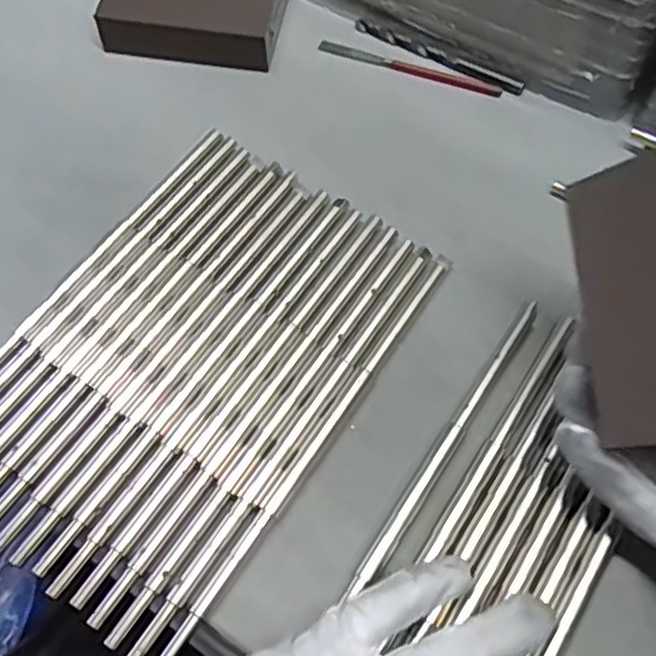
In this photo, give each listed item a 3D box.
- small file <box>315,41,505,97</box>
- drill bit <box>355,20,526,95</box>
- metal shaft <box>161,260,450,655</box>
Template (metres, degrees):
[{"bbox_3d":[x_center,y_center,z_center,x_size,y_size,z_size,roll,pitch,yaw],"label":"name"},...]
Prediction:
[{"bbox_3d":[0.046,-0.148,0.398,0.105,0.004,0.010,16,66,9],"label":"small file"},{"bbox_3d":[0.063,-0.156,0.402,0.103,0.004,0.009,27,68,13],"label":"drill bit"},{"bbox_3d":[-0.003,0.047,0.292,0.006,0.004,0.208,31,69,15],"label":"metal shaft"}]

